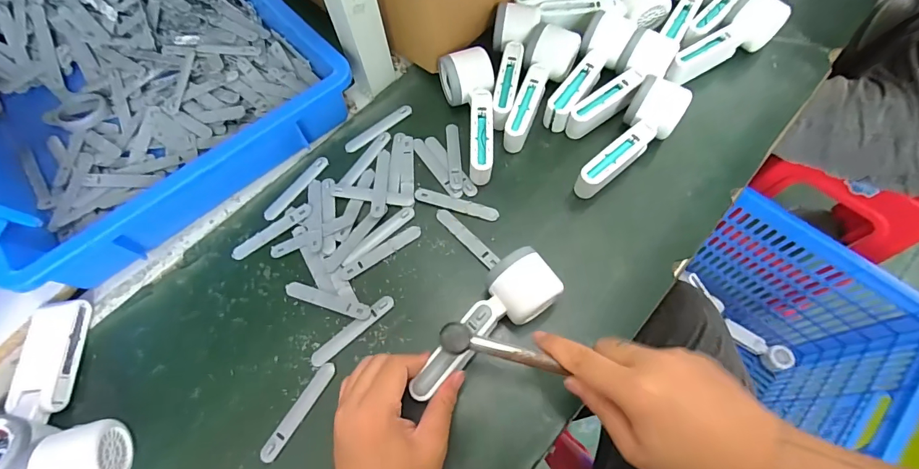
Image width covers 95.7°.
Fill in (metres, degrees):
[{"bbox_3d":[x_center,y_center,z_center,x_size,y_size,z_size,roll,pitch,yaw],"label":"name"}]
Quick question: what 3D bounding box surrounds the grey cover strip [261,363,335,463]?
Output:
[{"bbox_3d":[-0.151,0.165,0.390,0.016,0.004,0.096,29,71,13],"label":"grey cover strip"}]

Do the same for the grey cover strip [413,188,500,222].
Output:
[{"bbox_3d":[-0.004,-0.034,0.466,0.096,0.004,0.015,17,69,9],"label":"grey cover strip"}]

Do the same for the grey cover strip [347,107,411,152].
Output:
[{"bbox_3d":[-0.098,-0.129,0.506,0.092,0.006,0.017,-35,71,-12],"label":"grey cover strip"}]

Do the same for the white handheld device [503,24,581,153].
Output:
[{"bbox_3d":[0.097,-0.177,0.503,0.058,0.053,0.162,18,69,9],"label":"white handheld device"}]

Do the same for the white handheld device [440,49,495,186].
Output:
[{"bbox_3d":[0.011,-0.137,0.481,0.060,0.054,0.150,-4,67,0],"label":"white handheld device"}]

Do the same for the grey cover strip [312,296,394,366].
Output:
[{"bbox_3d":[-0.106,0.095,0.417,0.095,0.006,0.015,-39,71,-13],"label":"grey cover strip"}]

